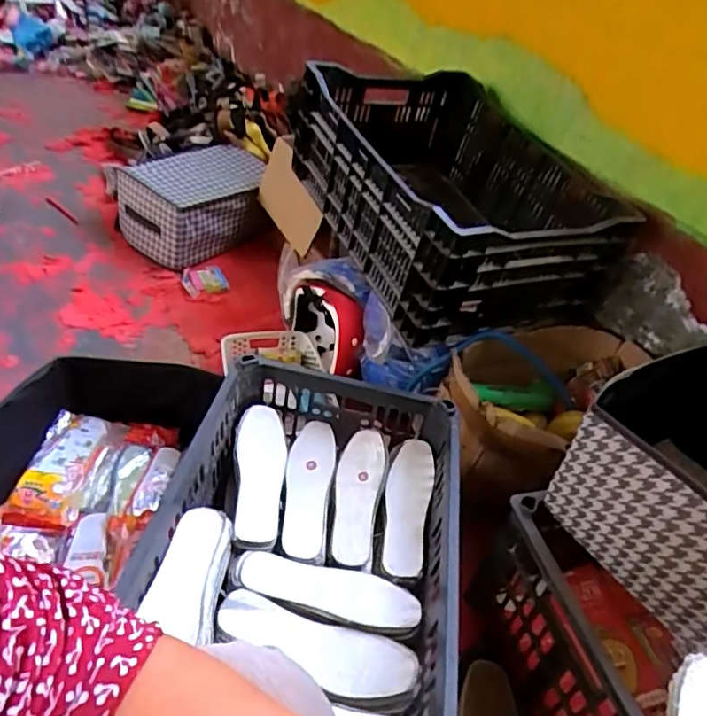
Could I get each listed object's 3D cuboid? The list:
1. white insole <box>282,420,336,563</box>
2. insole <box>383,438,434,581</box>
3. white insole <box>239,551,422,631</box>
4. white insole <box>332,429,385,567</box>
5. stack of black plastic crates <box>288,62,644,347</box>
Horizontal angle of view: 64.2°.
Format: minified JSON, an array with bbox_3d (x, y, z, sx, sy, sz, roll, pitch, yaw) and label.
[{"bbox_3d":[-0.066,0.183,0.805,0.066,0.019,0.220,8,42,0],"label":"white insole"},{"bbox_3d":[0.074,0.214,0.804,0.065,0.035,0.223,12,42,5],"label":"insole"},{"bbox_3d":[-0.029,0.280,0.688,0.216,0.019,0.069,13,42,6],"label":"white insole"},{"bbox_3d":[0.005,0.189,0.800,0.062,0.012,0.213,11,42,3],"label":"white insole"},{"bbox_3d":[0.178,-0.319,1.085,0.443,0.254,0.597,-13,46,-21],"label":"stack of black plastic crates"}]

